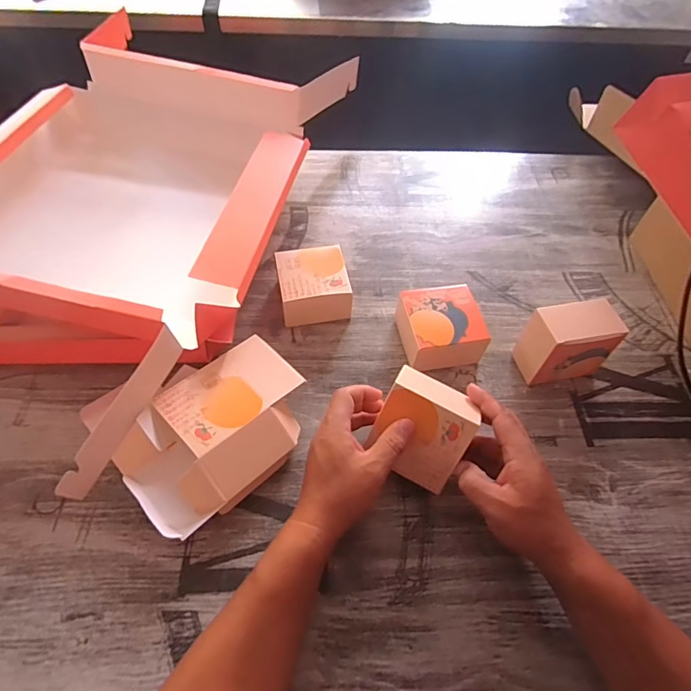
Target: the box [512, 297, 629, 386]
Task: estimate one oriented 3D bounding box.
[{"bbox_3d":[0.255,0.000,0.526,0.083,0.094,0.054,-7,57,-7],"label":"box"}]

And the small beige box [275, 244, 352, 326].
[{"bbox_3d":[-0.041,-0.074,0.587,0.084,0.054,0.096,-8,57,-8],"label":"small beige box"}]

